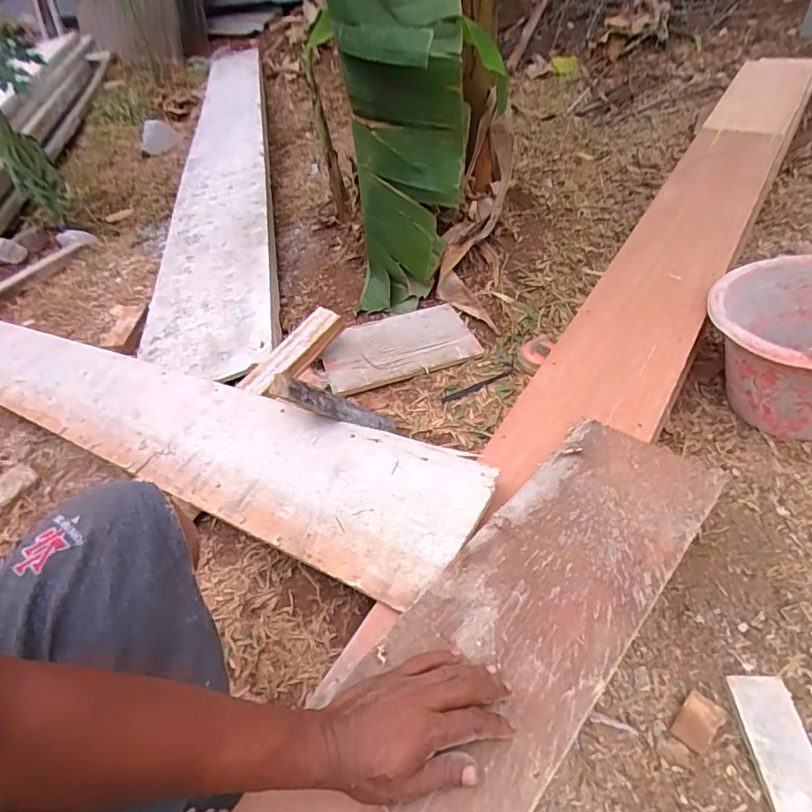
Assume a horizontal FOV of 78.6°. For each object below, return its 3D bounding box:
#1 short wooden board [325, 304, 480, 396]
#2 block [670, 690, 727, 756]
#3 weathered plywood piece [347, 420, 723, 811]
[{"bbox_3d":[-0.020,-0.122,0.991,0.294,0.021,0.186,-17,48,-10],"label":"short wooden board"},{"bbox_3d":[0.323,0.349,0.548,0.063,0.010,0.037,-34,53,-24],"label":"block"},{"bbox_3d":[0.149,0.187,0.517,0.193,0.012,0.496,26,51,27],"label":"weathered plywood piece"}]

